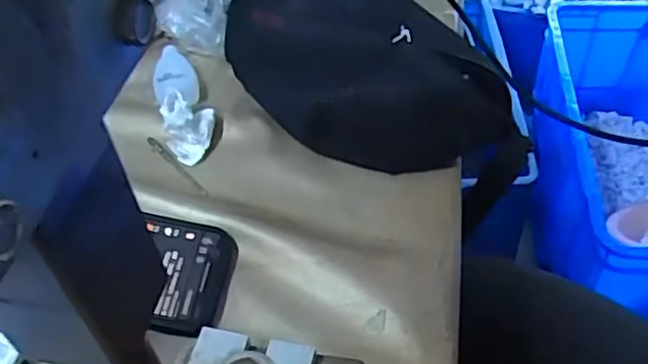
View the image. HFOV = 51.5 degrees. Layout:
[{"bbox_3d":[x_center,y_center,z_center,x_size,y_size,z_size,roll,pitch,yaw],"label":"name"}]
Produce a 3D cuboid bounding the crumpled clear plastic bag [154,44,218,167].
[{"bbox_3d":[-0.113,-0.067,0.534,0.037,0.030,0.120,-15,48,-10],"label":"crumpled clear plastic bag"}]

